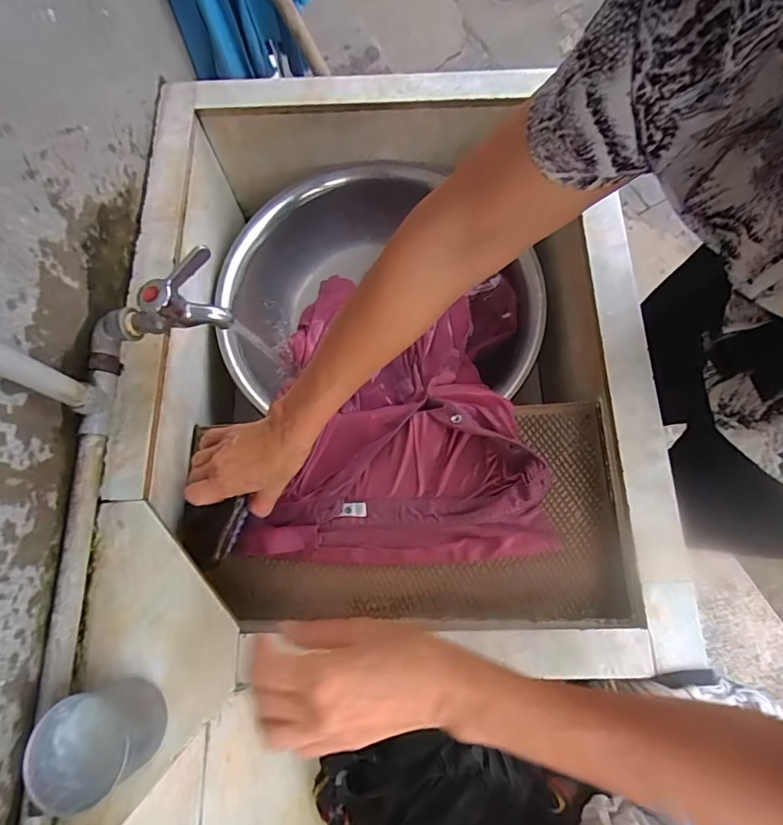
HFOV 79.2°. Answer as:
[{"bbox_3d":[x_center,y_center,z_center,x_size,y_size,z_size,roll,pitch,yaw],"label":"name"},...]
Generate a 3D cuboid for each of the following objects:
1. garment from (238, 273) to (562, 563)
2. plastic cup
[{"bbox_3d":[0.008,-0.013,0.536,0.287,0.092,0.340,0,74,0],"label":"garment"},{"bbox_3d":[-0.215,0.242,0.356,0.071,0.070,0.068,0,74,0],"label":"plastic cup"}]

